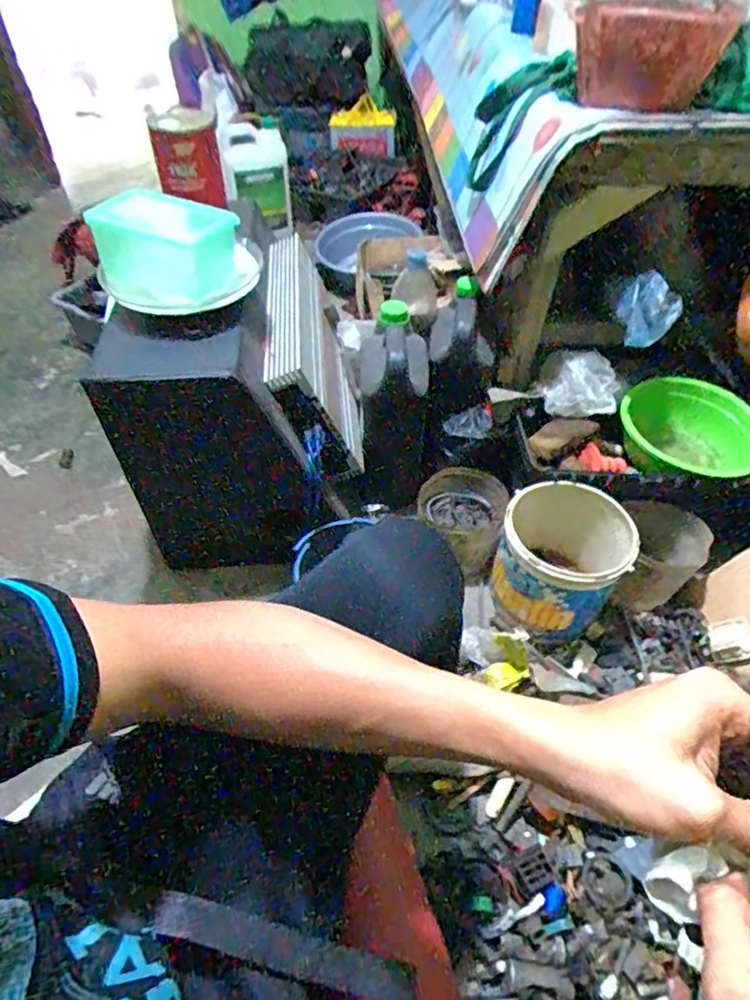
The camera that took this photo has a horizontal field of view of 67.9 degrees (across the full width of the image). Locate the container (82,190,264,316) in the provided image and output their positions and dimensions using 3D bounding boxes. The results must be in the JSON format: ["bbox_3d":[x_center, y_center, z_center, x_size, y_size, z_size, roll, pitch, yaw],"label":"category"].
[{"bbox_3d":[-0.260,-0.332,0.736,0.203,0.097,0.162,-17,51,-16],"label":"container"}]

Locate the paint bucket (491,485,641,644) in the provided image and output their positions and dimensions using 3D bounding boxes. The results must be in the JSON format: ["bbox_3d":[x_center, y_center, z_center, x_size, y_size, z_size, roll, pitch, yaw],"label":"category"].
[{"bbox_3d":[0.276,0.092,0.845,0.177,0.188,0.167,1,49,-1],"label":"paint bucket"}]

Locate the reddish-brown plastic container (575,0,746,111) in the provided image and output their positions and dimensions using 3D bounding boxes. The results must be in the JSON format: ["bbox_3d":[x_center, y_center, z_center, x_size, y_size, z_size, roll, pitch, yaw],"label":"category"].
[{"bbox_3d":[0.355,-0.581,0.726,0.179,0.100,0.118,18,51,13],"label":"reddish-brown plastic container"}]

